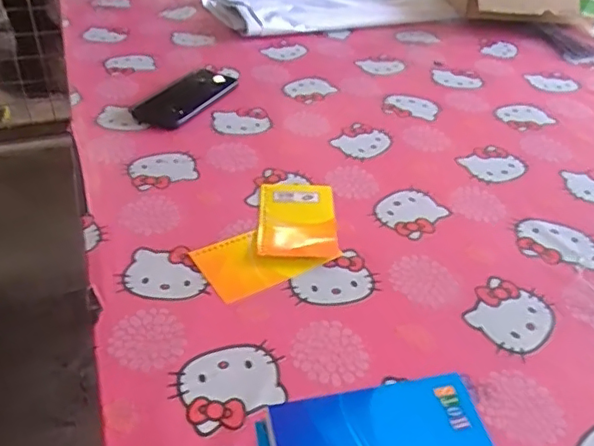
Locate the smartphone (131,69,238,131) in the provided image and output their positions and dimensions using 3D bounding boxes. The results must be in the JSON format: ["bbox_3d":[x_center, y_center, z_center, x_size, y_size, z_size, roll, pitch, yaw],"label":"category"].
[{"bbox_3d":[-0.152,-0.184,0.824,0.077,0.016,0.161,23,42,23],"label":"smartphone"}]

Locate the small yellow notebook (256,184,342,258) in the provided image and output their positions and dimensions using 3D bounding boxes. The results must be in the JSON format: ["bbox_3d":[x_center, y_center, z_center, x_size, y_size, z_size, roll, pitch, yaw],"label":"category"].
[{"bbox_3d":[0.000,-0.007,0.609,0.080,0.010,0.127,1,38,-3],"label":"small yellow notebook"}]

